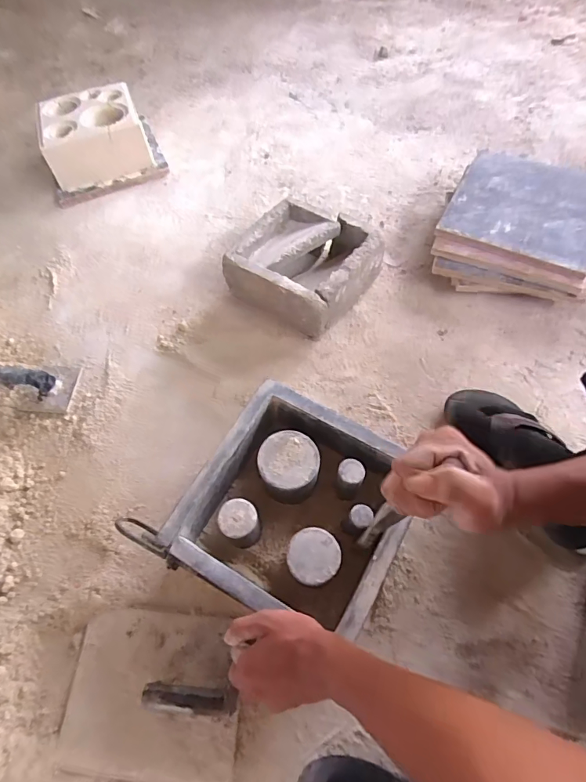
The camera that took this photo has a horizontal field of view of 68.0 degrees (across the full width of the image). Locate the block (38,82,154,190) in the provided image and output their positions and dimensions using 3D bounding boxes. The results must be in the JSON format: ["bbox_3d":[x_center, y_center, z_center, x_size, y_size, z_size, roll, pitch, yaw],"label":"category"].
[{"bbox_3d":[-0.420,-0.535,0.928,0.197,0.118,0.169,-20,59,-7],"label":"block"}]

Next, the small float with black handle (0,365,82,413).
[{"bbox_3d":[-0.443,-0.019,0.714,0.152,0.060,0.085,4,62,3],"label":"small float with black handle"}]

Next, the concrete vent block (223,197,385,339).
[{"bbox_3d":[0.020,-0.217,0.768,0.195,0.102,0.196,34,68,17],"label":"concrete vent block"}]

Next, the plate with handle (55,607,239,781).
[{"bbox_3d":[-0.164,0.347,0.502,0.200,0.063,0.164,4,62,4],"label":"plate with handle"}]

